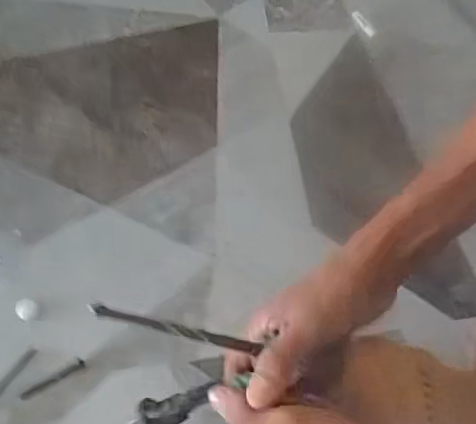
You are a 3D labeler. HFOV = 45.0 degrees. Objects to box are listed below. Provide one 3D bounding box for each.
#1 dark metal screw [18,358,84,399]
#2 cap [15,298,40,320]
[{"bbox_3d":[-0.160,0.144,0.496,0.058,0.004,0.009,-28,68,-12],"label":"dark metal screw"},{"bbox_3d":[-0.190,0.088,0.518,0.019,0.012,0.016,-34,69,-15],"label":"cap"}]

